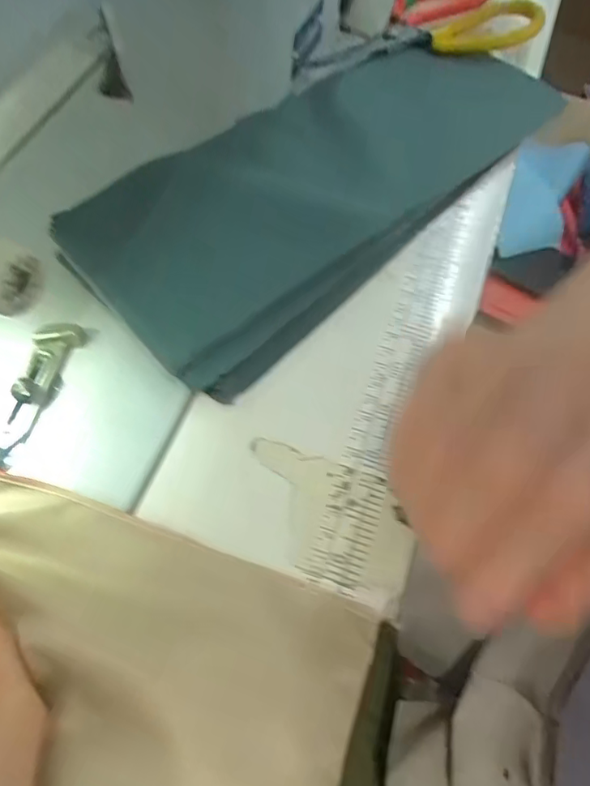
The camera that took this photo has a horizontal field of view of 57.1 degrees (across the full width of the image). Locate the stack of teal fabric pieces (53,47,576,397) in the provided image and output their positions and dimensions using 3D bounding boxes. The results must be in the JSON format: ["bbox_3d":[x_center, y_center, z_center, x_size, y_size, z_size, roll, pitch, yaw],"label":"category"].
[{"bbox_3d":[0.024,-0.134,0.333,0.319,0.029,0.133,-39,70,-20],"label":"stack of teal fabric pieces"}]

